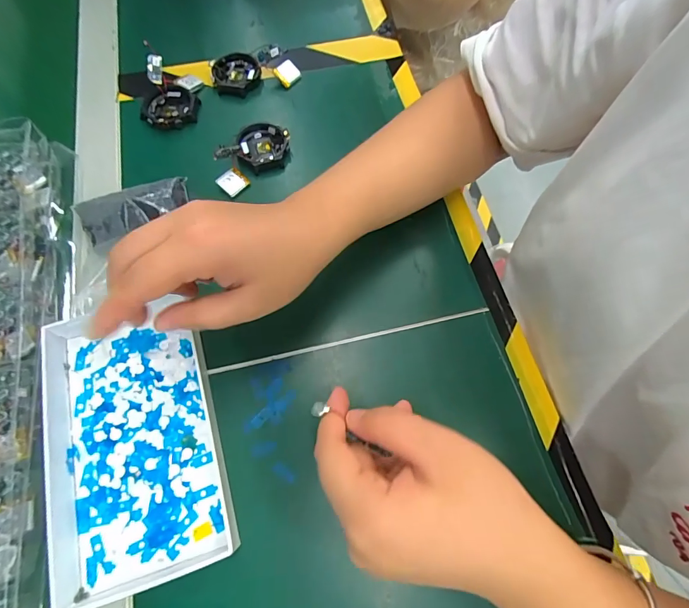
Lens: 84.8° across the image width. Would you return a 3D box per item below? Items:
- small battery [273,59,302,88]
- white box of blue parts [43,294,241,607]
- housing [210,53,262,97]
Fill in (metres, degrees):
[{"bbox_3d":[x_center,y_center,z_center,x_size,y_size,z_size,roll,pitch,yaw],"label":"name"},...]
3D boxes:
[{"bbox_3d":[-0.058,-0.236,0.386,0.022,0.021,0.006,-35,35,11],"label":"small battery"},{"bbox_3d":[-0.141,0.086,0.249,0.103,0.023,0.173,-17,70,-9],"label":"white box of blue parts"},{"bbox_3d":[-0.110,-0.234,0.387,0.047,0.014,0.047,1,69,-2],"label":"housing"}]

